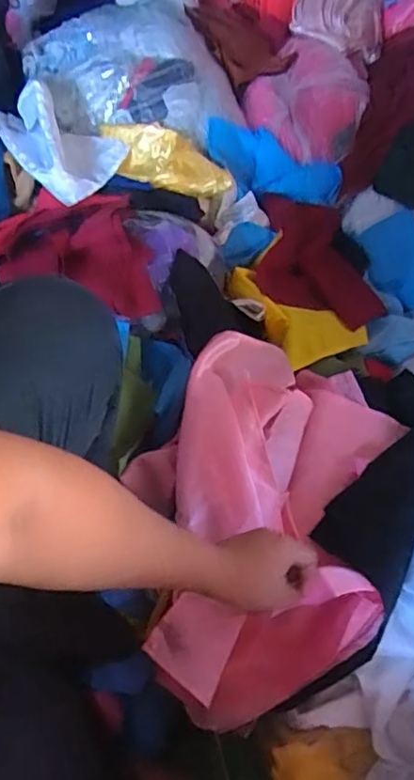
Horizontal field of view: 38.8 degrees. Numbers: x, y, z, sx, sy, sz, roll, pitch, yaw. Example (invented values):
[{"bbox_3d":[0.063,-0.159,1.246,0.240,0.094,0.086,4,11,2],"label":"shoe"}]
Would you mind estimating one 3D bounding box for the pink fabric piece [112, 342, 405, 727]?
[{"bbox_3d":[0.063,0.138,0.700,0.287,0.117,0.459,15,68,7],"label":"pink fabric piece"}]

